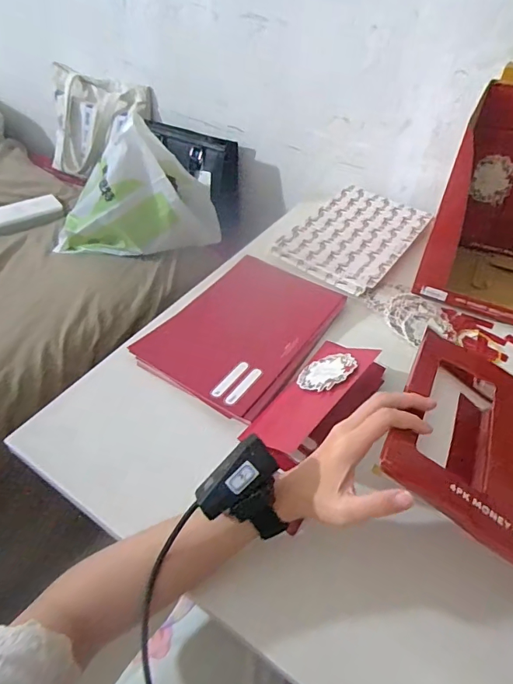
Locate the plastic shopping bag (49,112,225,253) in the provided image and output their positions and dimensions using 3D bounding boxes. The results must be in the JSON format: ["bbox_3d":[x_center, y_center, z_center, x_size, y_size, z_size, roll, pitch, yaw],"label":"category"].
[{"bbox_3d":[-0.241,-0.303,0.875,0.318,0.247,0.164,-9,45,-13],"label":"plastic shopping bag"}]

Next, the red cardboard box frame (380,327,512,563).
[{"bbox_3d":[0.217,0.093,0.393,0.190,0.022,0.230,37,40,8],"label":"red cardboard box frame"}]

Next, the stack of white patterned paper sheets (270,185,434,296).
[{"bbox_3d":[0.170,-0.184,0.754,0.174,0.009,0.272,29,52,23],"label":"stack of white patterned paper sheets"}]

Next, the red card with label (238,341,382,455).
[{"bbox_3d":[0.066,0.051,0.498,0.078,0.049,0.178,29,49,24],"label":"red card with label"}]

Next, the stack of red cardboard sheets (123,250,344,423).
[{"bbox_3d":[-0.014,-0.023,0.593,0.190,0.019,0.251,28,49,23],"label":"stack of red cardboard sheets"}]

